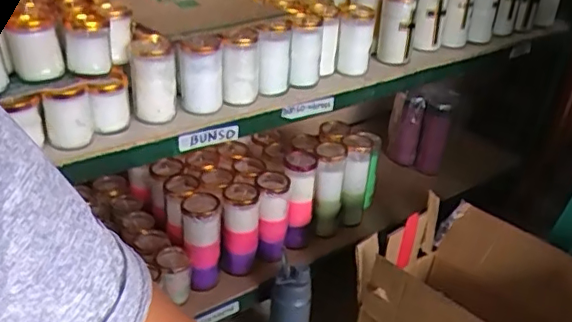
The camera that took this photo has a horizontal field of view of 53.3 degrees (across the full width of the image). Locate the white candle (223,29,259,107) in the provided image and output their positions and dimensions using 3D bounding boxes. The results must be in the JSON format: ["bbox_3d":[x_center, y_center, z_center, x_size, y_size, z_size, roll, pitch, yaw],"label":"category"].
[{"bbox_3d":[-0.073,-0.152,0.940,0.056,0.110,0.056,3,31,-3],"label":"white candle"}]

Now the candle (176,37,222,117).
[{"bbox_3d":[-0.136,-0.136,0.905,0.067,0.110,0.052,2,31,-4],"label":"candle"}]

